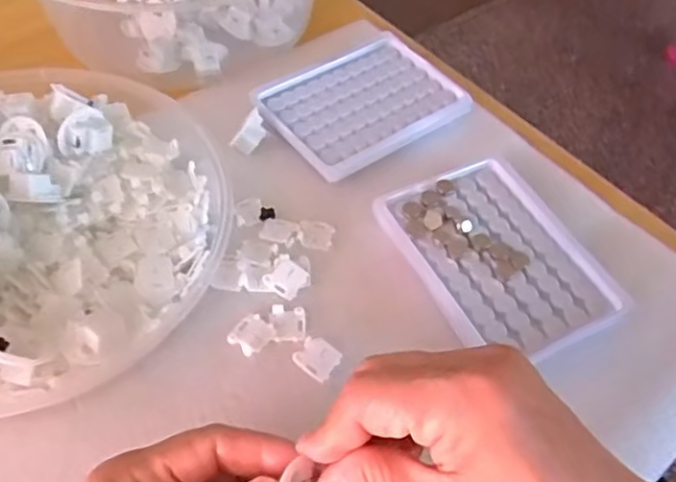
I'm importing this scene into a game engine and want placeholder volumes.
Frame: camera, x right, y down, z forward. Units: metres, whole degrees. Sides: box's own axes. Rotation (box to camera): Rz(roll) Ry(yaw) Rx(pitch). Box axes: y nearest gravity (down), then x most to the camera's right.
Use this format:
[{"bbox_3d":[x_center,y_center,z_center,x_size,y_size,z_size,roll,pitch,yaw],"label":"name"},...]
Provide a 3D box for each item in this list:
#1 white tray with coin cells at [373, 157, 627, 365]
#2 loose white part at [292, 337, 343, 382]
[{"bbox_3d":[0.092,0.006,0.367,0.096,0.010,0.128,-21,57,-19],"label":"white tray with coin cells"},{"bbox_3d":[-0.011,0.061,0.330,0.022,0.004,0.021,30,56,17],"label":"loose white part"}]

